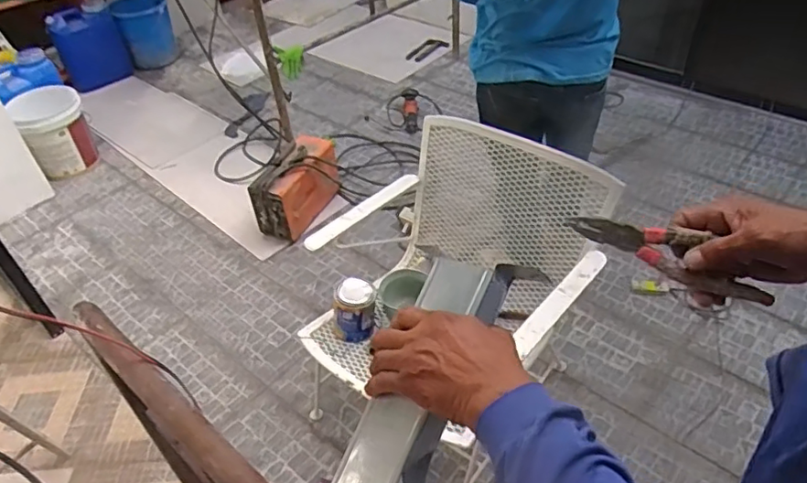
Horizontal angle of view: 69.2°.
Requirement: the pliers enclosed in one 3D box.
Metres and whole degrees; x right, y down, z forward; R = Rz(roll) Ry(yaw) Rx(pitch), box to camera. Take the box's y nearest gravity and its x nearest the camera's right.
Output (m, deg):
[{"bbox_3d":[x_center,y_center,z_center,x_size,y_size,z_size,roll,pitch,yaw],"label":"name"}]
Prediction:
[{"bbox_3d":[0.249,0.008,0.558,0.187,0.037,0.027,20,48,25],"label":"pliers"}]

